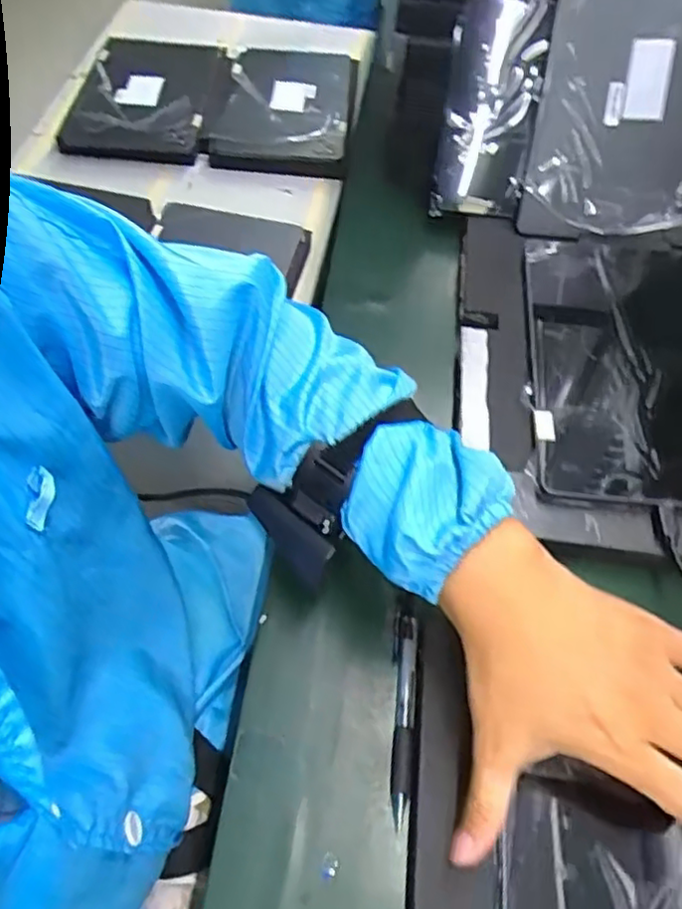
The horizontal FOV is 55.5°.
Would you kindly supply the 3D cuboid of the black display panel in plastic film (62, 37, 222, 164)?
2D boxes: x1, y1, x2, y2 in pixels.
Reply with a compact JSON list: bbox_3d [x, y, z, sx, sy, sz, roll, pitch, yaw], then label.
[{"bbox_3d":[-0.263,-0.493,0.866,0.167,0.031,0.285,3,59,-1],"label":"black display panel in plastic film"}]

